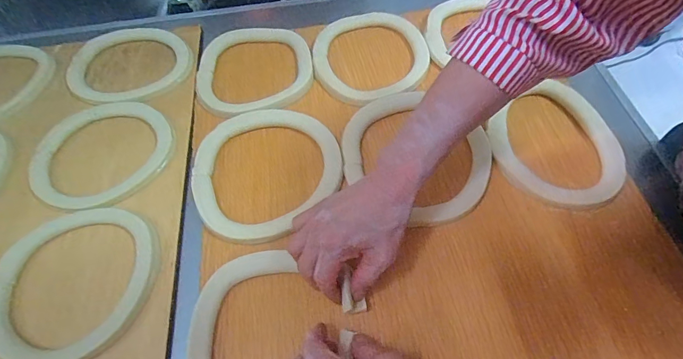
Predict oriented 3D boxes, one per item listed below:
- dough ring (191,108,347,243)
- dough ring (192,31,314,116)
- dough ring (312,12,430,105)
[{"bbox_3d":[-0.094,-0.016,0.463,0.182,0.011,0.172,-2,59,3],"label":"dough ring"},{"bbox_3d":[-0.128,-0.163,0.555,0.167,0.013,0.172,-2,59,3],"label":"dough ring"},{"bbox_3d":[0.042,-0.179,0.559,0.166,0.017,0.183,-3,59,2],"label":"dough ring"}]

